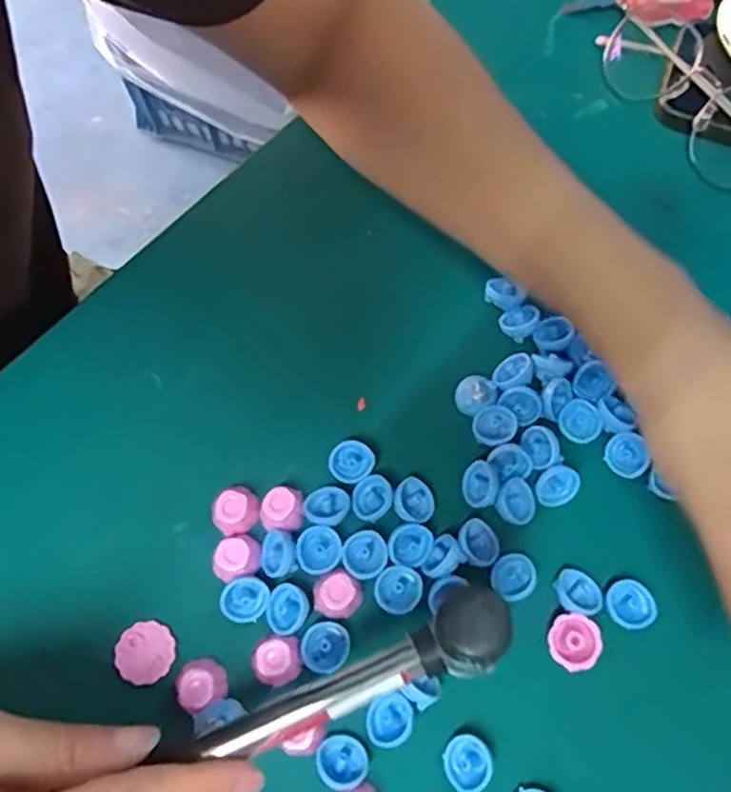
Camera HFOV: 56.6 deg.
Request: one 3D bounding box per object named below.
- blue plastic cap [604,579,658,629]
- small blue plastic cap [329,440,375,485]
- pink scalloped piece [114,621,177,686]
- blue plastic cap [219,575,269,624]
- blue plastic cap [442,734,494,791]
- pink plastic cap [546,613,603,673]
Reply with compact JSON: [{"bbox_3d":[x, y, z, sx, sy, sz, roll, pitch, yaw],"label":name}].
[{"bbox_3d":[0.108,0.086,0.279,0.018,0.009,0.019,-21,70,-8],"label":"blue plastic cap"},{"bbox_3d":[-0.006,0.029,0.300,0.017,0.008,0.018,0,68,0],"label":"small blue plastic cap"},{"bbox_3d":[-0.090,0.104,0.276,0.023,0.004,0.023,0,68,0],"label":"pink scalloped piece"},{"bbox_3d":[-0.050,0.084,0.279,0.018,0.004,0.019,0,68,0],"label":"blue plastic cap"},{"bbox_3d":[0.039,0.140,0.259,0.018,0.007,0.018,0,68,0],"label":"blue plastic cap"},{"bbox_3d":[0.083,0.099,0.273,0.020,0.011,0.021,0,68,0],"label":"pink plastic cap"}]

